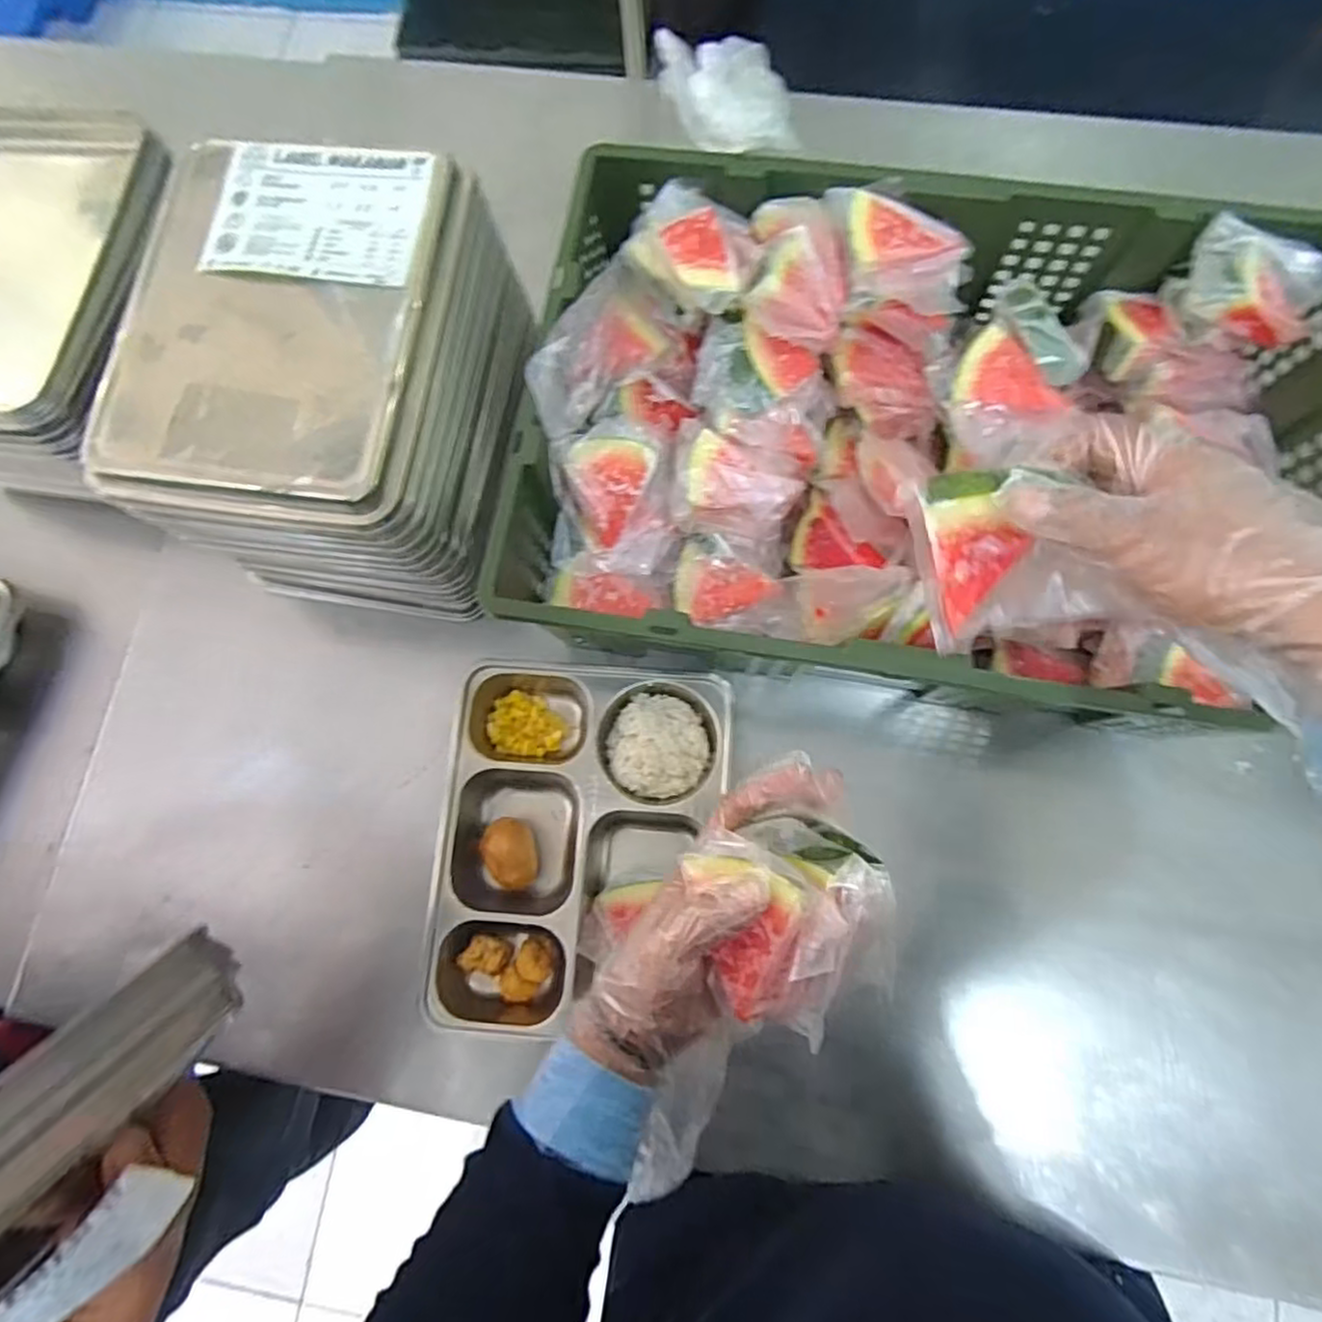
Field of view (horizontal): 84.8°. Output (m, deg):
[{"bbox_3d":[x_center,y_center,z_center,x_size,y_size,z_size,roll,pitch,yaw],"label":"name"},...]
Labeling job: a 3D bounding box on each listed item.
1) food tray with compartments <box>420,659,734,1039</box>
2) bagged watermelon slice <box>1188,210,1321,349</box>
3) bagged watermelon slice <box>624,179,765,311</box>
[{"bbox_3d":[-0.062,0.144,0.580,0.213,0.056,0.277,4,74,3],"label":"food tray with compartments"},{"bbox_3d":[0.427,-0.266,0.517,0.098,0.041,0.070,19,76,7],"label":"bagged watermelon slice"},{"bbox_3d":[0.025,-0.309,0.532,0.093,0.043,0.122,4,74,3],"label":"bagged watermelon slice"}]

